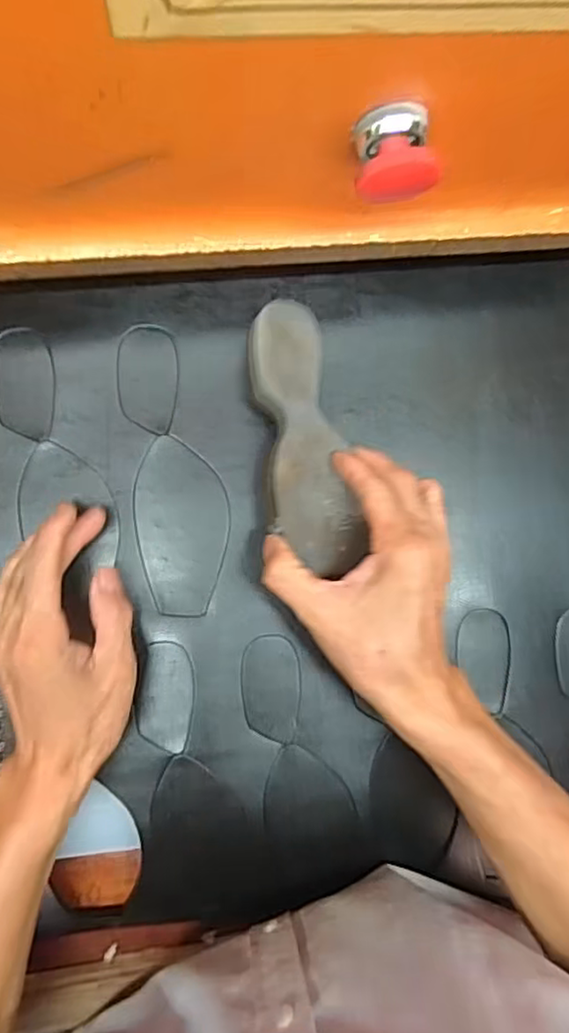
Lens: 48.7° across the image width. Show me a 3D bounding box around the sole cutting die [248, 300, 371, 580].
[{"bbox_3d":[0.010,-0.050,0.393,0.053,0.015,0.169,-10,83,-7],"label":"sole cutting die"}]

